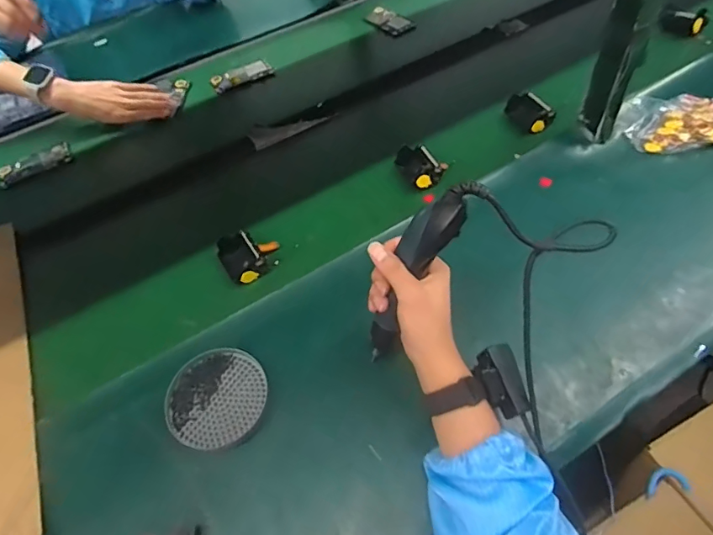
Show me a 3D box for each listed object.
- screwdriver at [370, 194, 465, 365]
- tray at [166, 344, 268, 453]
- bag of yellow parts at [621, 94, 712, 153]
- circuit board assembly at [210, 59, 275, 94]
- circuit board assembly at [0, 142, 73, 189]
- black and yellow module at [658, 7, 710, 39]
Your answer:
[{"bbox_3d":[0.051,0.014,0.491,0.032,0.227,0.038,-10,50,-33],"label":"screwdriver"},{"bbox_3d":[-0.159,0.148,0.545,0.109,0.016,0.111,-3,52,4],"label":"tray"},{"bbox_3d":[0.524,-0.240,0.749,0.220,0.045,0.115,-4,52,3],"label":"bag of yellow parts"},{"bbox_3d":[-0.235,-0.395,0.979,0.126,0.022,0.040,-19,53,-8],"label":"circuit board assembly"},{"bbox_3d":[-0.590,-0.188,0.874,0.130,0.023,0.041,-29,55,-16],"label":"circuit board assembly"},{"bbox_3d":[0.632,-0.484,0.927,0.048,0.035,0.090,-38,58,-21],"label":"black and yellow module"}]

